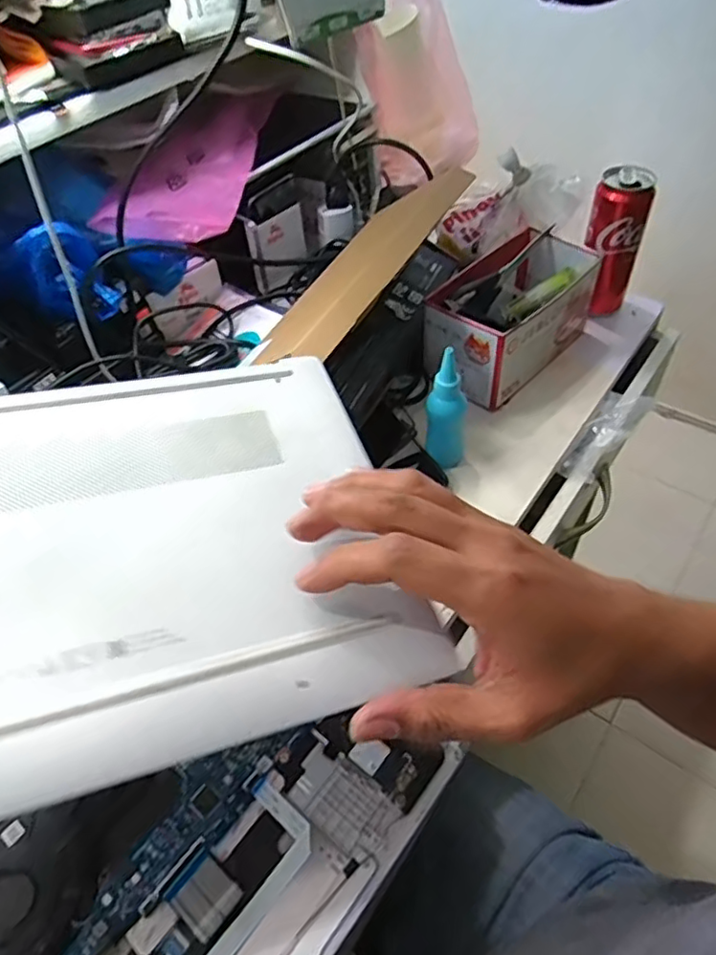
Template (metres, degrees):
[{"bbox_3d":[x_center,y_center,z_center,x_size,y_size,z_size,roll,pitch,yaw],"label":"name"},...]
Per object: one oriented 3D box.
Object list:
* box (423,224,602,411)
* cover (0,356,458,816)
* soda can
[{"bbox_3d":[0.166,-0.176,0.646,0.103,0.086,0.200,33,59,28],"label":"box"},{"bbox_3d":[-0.153,0.034,0.293,0.340,0.008,0.229,-11,51,-18],"label":"cover"},{"bbox_3d":[0.274,-0.250,0.660,0.059,0.139,0.053,8,51,12],"label":"soda can"}]

